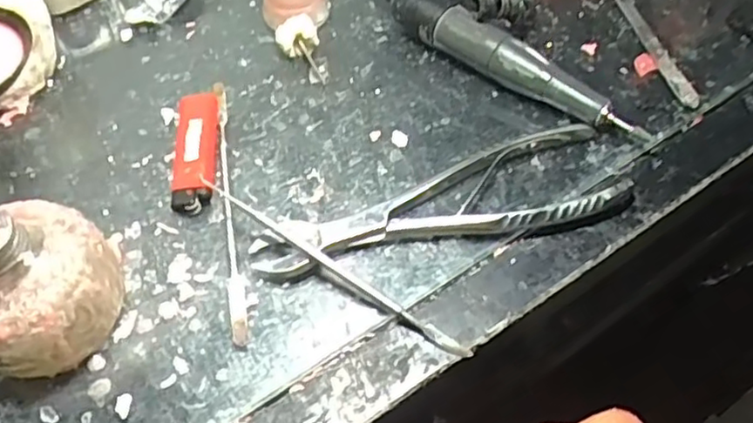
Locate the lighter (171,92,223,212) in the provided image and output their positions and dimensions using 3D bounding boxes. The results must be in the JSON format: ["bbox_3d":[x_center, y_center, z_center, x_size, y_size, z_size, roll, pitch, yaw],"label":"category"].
[{"bbox_3d":[-0.102,-0.035,0.394,0.025,0.011,0.082,-6,56,-3],"label":"lighter"}]

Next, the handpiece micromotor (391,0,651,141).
[{"bbox_3d":[0.080,-0.089,0.414,0.172,0.031,0.023,35,63,22],"label":"handpiece micromotor"}]

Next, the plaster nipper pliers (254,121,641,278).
[{"bbox_3d":[0.033,-0.006,0.362,0.197,0.015,0.054,-11,56,-6],"label":"plaster nipper pliers"}]

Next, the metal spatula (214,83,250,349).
[{"bbox_3d":[-0.080,-0.006,0.371,0.009,0.006,0.168,-10,56,-5],"label":"metal spatula"}]

